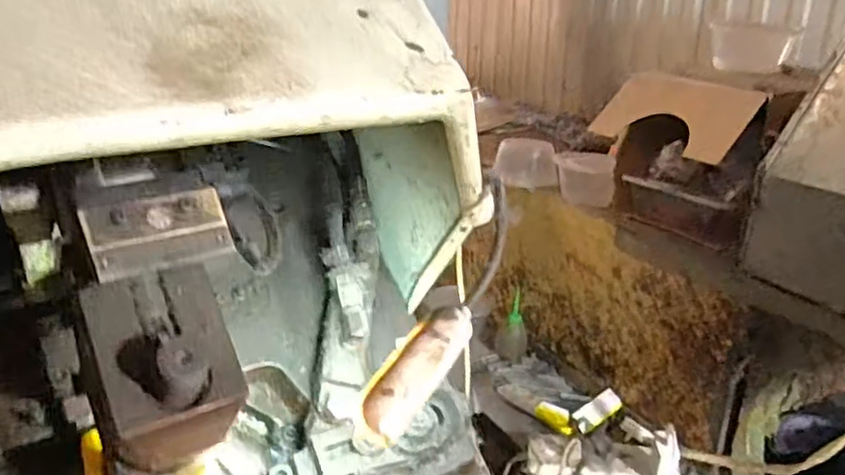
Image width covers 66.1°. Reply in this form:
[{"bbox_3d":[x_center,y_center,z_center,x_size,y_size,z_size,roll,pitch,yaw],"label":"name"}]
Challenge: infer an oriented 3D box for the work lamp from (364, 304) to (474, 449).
[{"bbox_3d":[0.000,0.058,0.295,0.019,0.022,0.092,11,24,24],"label":"work lamp"}]

